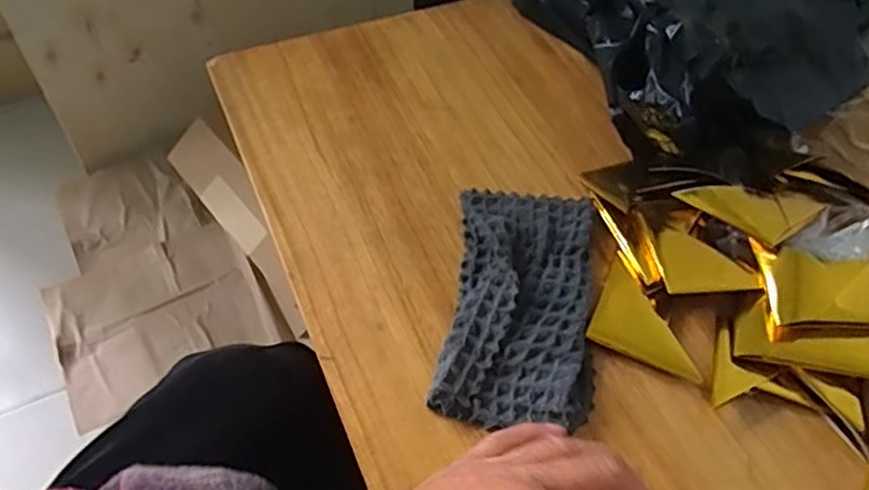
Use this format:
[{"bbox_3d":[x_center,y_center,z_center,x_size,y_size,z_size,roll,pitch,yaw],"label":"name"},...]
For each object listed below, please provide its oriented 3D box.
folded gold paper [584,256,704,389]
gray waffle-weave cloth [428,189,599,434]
[{"bbox_3d":[0.149,0.051,0.470,0.076,0.009,0.064,22,56,12],"label":"folded gold paper"},{"bbox_3d":[0.061,0.035,0.469,0.098,0.025,0.182,9,55,3],"label":"gray waffle-weave cloth"}]

